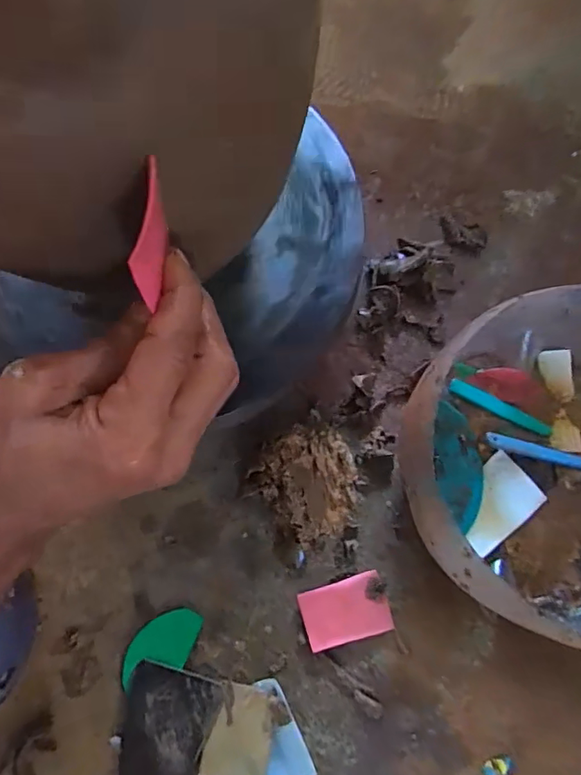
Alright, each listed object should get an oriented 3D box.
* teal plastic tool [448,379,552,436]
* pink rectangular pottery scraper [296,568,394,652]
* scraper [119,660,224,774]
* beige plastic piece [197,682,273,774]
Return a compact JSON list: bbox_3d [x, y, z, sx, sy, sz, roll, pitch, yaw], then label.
[{"bbox_3d":[0.187,0.018,0.448,0.096,0.006,0.013,27,77,7],"label":"teal plastic tool"},{"bbox_3d":[0.046,0.187,0.418,0.071,0.012,0.047,-16,76,-4],"label":"pink rectangular pottery scraper"},{"bbox_3d":[-0.111,0.313,0.376,0.069,0.026,0.178,14,76,4],"label":"scraper"},{"bbox_3d":[-0.041,0.278,0.392,0.050,0.012,0.074,11,76,3],"label":"beige plastic piece"}]

